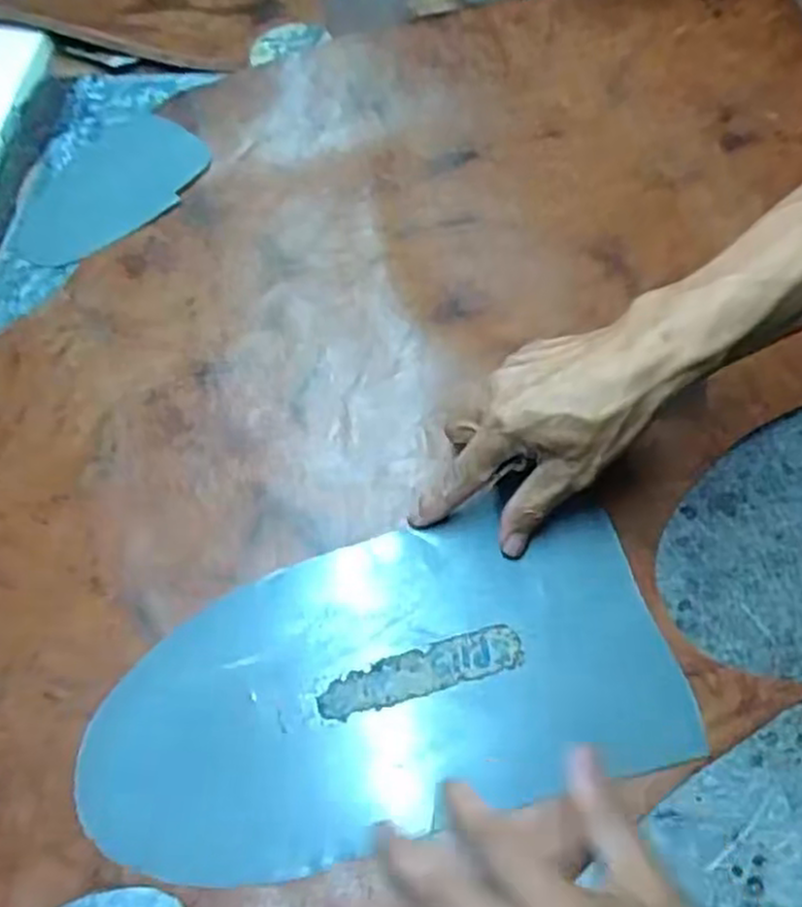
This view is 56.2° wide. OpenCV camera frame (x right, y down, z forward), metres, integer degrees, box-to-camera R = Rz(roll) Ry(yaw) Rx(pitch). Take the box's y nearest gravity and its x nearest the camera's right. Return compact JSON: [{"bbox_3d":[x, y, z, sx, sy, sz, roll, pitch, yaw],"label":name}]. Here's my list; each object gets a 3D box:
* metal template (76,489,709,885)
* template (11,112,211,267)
[{"bbox_3d":[-0.011,0.117,0.396,0.297,0.007,0.150,-14,59,-5],"label":"metal template"},{"bbox_3d":[-0.242,-0.219,0.611,0.161,0.011,0.124,-37,61,-11],"label":"template"}]

